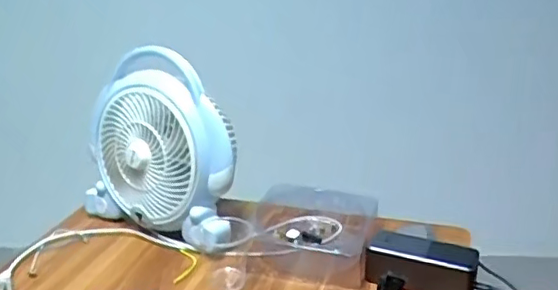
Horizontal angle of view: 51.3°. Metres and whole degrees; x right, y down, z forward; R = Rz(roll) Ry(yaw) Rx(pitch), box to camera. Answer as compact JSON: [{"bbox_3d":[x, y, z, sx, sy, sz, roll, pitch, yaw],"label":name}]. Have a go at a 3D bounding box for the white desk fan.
[{"bbox_3d":[-0.168,0.008,0.844,0.265,0.246,0.108,12,24,31],"label":"white desk fan"}]

